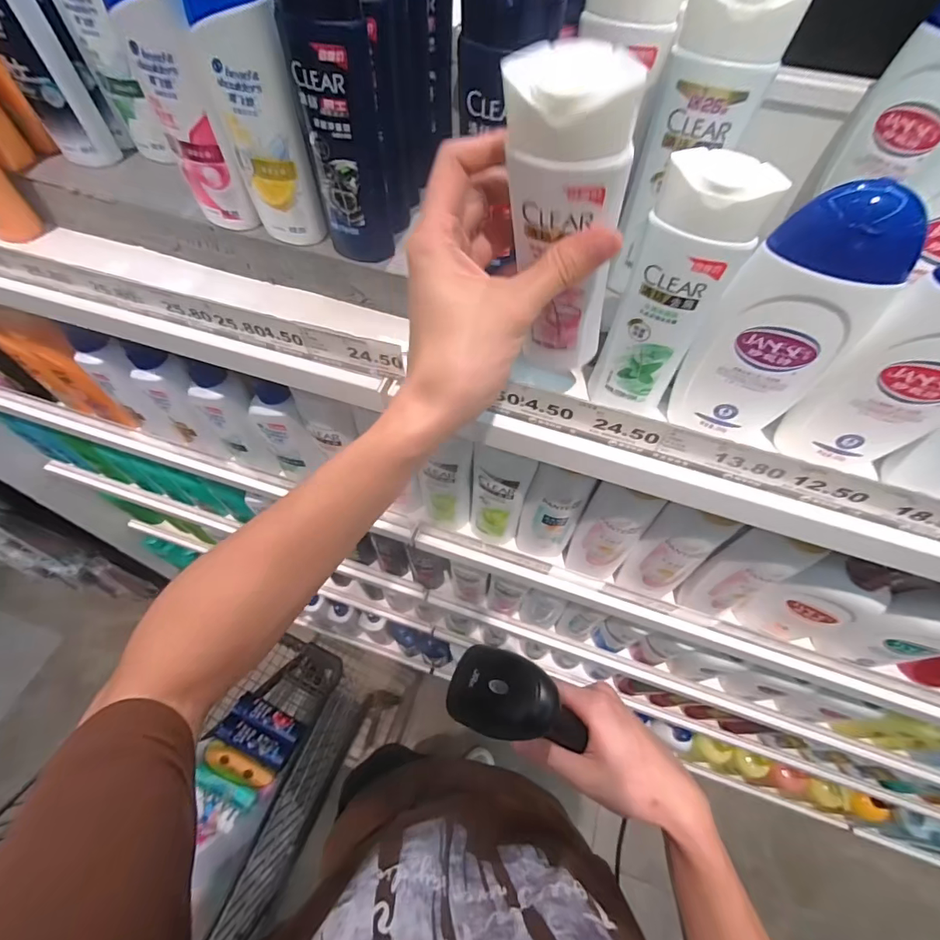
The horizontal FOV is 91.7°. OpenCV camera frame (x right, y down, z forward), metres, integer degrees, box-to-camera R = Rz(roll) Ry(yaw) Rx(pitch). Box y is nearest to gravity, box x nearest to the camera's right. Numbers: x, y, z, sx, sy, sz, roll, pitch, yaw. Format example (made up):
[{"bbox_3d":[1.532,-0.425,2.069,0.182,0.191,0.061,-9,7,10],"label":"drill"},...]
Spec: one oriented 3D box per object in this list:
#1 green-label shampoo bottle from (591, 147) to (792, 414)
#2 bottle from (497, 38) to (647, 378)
[{"bbox_3d":[0.124,-0.099,0.293,0.055,0.171,0.033,29,63,15],"label":"green-label shampoo bottle"},{"bbox_3d":[0.053,-0.121,0.252,0.054,0.172,0.031,8,65,14],"label":"bottle"}]

